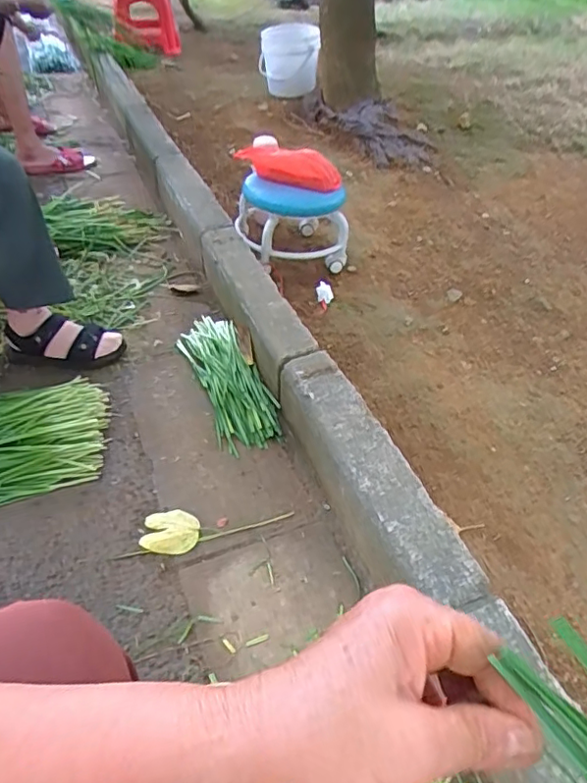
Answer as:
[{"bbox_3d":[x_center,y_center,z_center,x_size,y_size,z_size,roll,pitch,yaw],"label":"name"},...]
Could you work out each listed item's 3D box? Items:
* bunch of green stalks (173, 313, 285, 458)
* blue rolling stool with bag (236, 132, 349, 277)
[{"bbox_3d":[-0.129,-0.030,1.097,0.123,0.035,0.358,-15,47,-17],"label":"bunch of green stalks"},{"bbox_3d":[-0.012,-0.451,1.345,0.255,0.259,0.261,-6,45,-8],"label":"blue rolling stool with bag"}]

